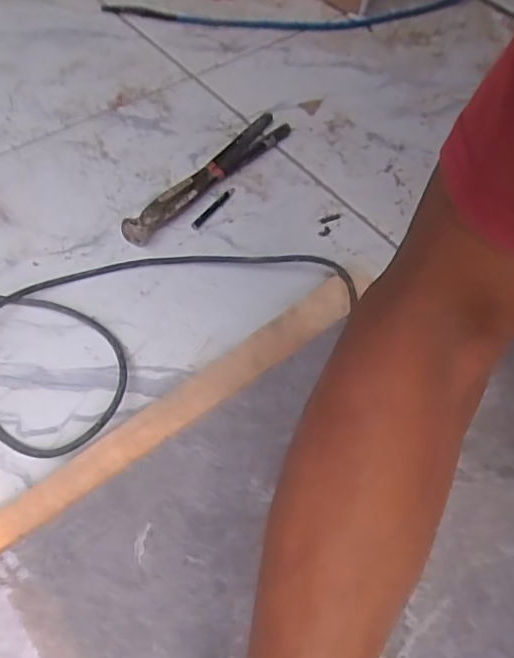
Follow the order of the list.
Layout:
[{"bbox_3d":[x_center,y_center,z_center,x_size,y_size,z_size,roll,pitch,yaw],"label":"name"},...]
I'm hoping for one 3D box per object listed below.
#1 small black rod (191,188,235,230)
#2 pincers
[{"bbox_3d":[-0.045,-0.129,0.596,0.010,0.004,0.070,32,59,18],"label":"small black rod"},{"bbox_3d":[-0.053,-0.176,0.622,0.045,0.020,0.259,34,61,18],"label":"pincers"}]

